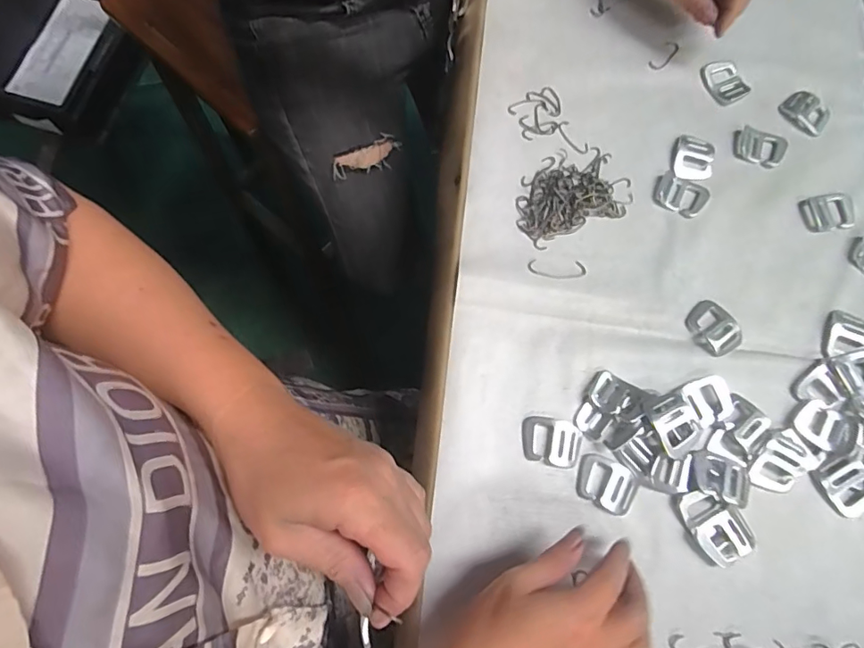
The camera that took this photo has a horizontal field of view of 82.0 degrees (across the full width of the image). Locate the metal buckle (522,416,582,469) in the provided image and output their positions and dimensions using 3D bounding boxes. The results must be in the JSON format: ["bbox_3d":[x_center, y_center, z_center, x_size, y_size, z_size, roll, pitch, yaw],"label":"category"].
[{"bbox_3d":[0.093,0.091,0.385,0.045,0.004,0.035,12,75,1],"label":"metal buckle"}]

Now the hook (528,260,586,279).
[{"bbox_3d":[0.107,-0.047,0.422,0.049,0.004,0.017,1,75,-1],"label":"hook"}]

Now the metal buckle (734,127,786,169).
[{"bbox_3d":[0.304,-0.164,0.462,0.046,0.004,0.036,22,76,4],"label":"metal buckle"}]

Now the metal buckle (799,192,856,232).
[{"bbox_3d":[0.359,-0.101,0.450,0.050,0.004,0.035,-7,75,-3],"label":"metal buckle"}]

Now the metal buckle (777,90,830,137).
[{"bbox_3d":[0.357,-0.202,0.471,0.045,0.004,0.037,43,78,9],"label":"metal buckle"}]

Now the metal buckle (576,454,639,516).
[{"bbox_3d":[0.133,0.122,0.377,0.047,0.004,0.035,26,76,5],"label":"metal buckle"}]

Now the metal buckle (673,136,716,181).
[{"bbox_3d":[0.240,-0.151,0.455,0.036,0.004,0.046,14,75,2],"label":"metal buckle"}]

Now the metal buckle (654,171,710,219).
[{"bbox_3d":[0.225,-0.116,0.446,0.046,0.004,0.036,19,75,3],"label":"metal buckle"}]

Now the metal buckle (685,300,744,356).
[{"bbox_3d":[0.235,0.003,0.413,0.037,0.008,0.046,-23,77,-8],"label":"metal buckle"}]

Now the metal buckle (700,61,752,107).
[{"bbox_3d":[0.282,-0.233,0.479,0.037,0.006,0.044,-23,77,-7],"label":"metal buckle"}]

